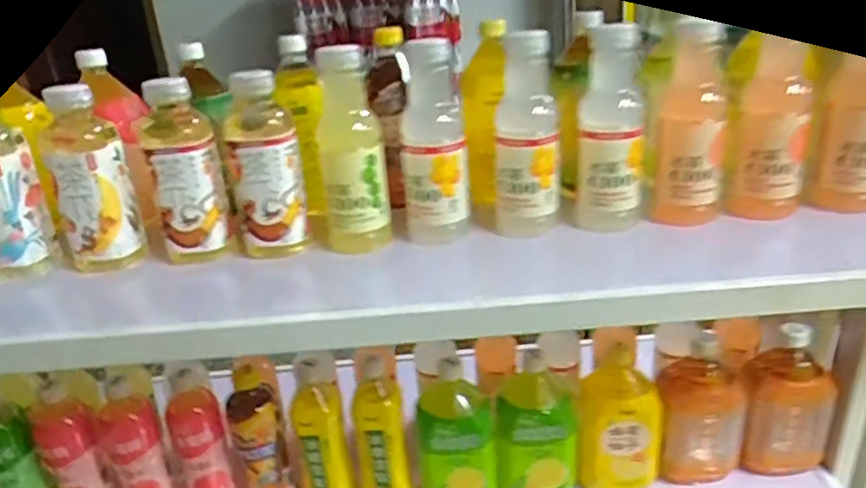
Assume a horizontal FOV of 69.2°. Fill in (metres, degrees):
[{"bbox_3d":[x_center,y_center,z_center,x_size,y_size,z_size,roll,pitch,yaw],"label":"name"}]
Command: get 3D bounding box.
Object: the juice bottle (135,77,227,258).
[{"bbox_3d":[-0.246,-0.073,0.621,0.066,0.169,0.055,-12,26,-19],"label":"juice bottle"}]

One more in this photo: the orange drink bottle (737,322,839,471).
[{"bbox_3d":[0.445,0.200,0.789,0.099,0.202,0.086,15,30,35],"label":"orange drink bottle"}]

